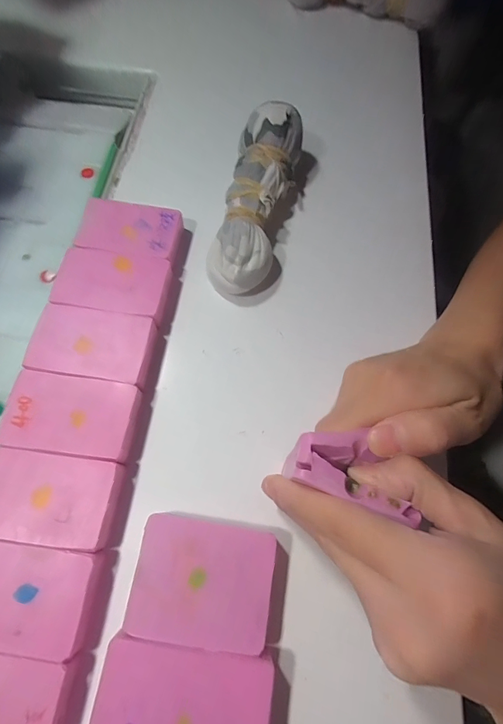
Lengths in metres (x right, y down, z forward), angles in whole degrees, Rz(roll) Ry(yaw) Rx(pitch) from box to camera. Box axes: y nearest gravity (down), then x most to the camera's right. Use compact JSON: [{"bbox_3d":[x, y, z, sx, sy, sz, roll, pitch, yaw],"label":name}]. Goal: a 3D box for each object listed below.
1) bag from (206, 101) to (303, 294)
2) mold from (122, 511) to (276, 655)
[{"bbox_3d":[0.003,-0.116,0.263,0.043,0.046,0.142,12,70,3],"label":"bag"},{"bbox_3d":[-0.024,0.111,0.188,0.067,0.022,0.053,9,70,2],"label":"mold"}]

